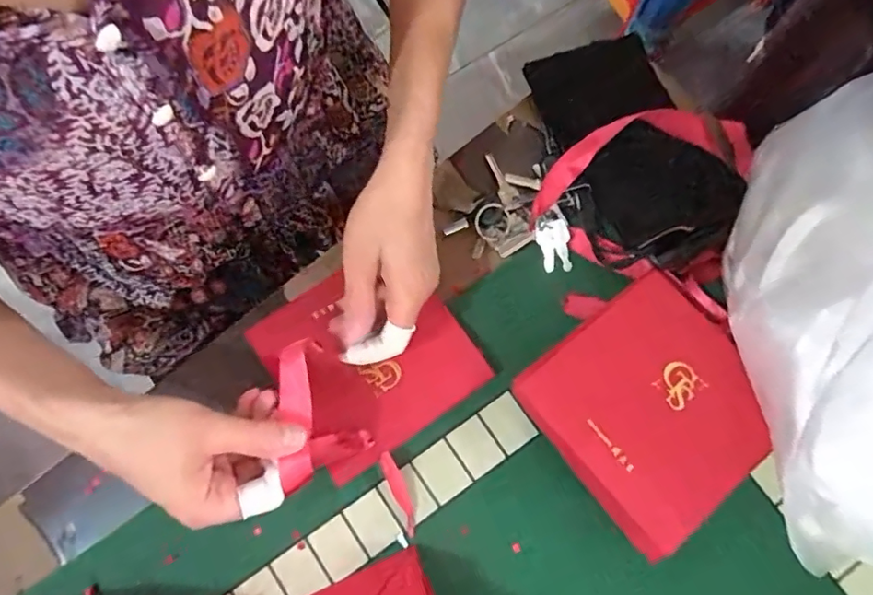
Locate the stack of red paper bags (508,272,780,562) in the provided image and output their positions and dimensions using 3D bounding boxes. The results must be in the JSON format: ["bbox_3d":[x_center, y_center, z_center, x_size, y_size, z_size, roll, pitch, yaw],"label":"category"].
[{"bbox_3d":[0.152,0.072,0.390,0.154,0.059,0.153,-38,80,-7],"label":"stack of red paper bags"}]

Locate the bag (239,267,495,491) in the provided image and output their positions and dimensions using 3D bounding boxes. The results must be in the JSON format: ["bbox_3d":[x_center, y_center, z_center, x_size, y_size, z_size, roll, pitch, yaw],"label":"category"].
[{"bbox_3d":[-0.050,0.048,0.402,0.140,0.013,0.124,-34,79,-7],"label":"bag"}]

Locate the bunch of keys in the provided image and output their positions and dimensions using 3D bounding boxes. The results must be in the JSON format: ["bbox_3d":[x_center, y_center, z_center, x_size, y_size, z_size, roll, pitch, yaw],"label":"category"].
[{"bbox_3d":[0.071,-0.065,0.440,0.101,0.032,0.079,29,79,7],"label":"bunch of keys"}]

